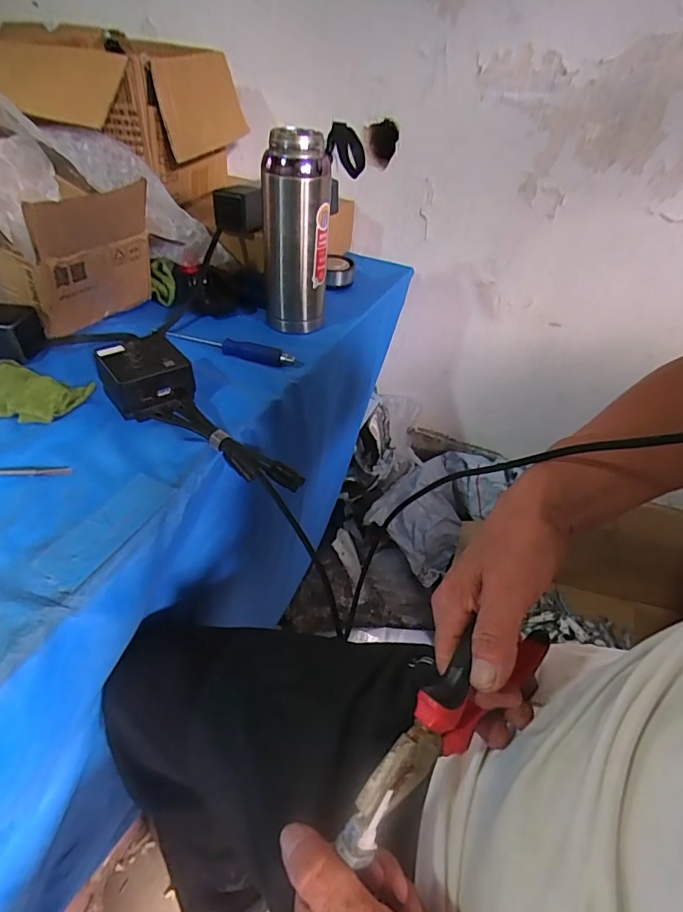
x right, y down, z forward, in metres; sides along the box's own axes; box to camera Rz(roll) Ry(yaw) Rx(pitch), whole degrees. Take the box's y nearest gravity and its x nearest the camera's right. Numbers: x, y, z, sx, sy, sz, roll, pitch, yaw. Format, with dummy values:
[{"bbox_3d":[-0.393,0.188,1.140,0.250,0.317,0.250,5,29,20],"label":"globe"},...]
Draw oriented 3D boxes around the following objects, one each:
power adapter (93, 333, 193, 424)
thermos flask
[{"bbox_3d":[-0.199,-0.081,0.501,0.075,0.045,0.090,-25,49,-30],"label":"power adapter"},{"bbox_3d":[-0.054,-0.260,0.590,0.076,0.213,0.063,-8,43,-15],"label":"thermos flask"}]

